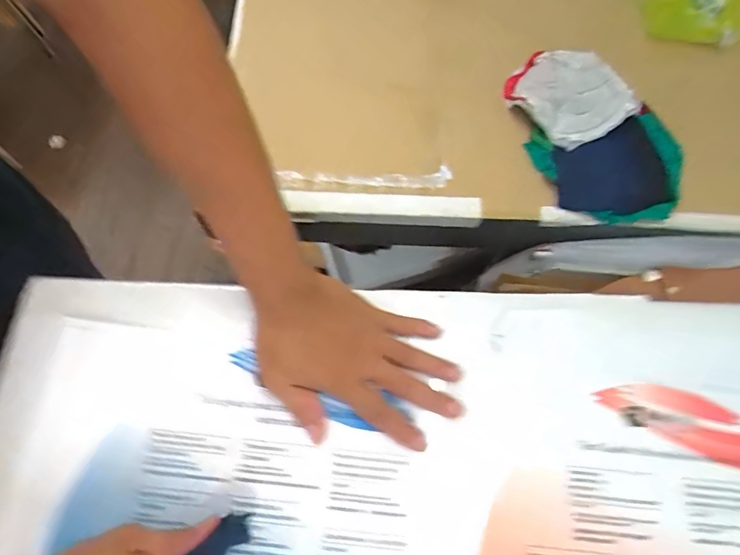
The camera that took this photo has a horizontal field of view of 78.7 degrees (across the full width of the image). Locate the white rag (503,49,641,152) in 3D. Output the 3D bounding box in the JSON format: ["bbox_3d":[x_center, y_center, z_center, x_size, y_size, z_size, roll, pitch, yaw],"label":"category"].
[{"bbox_3d":[0.247,-0.227,0.561,0.144,0.028,0.136,-34,73,-15],"label":"white rag"}]

